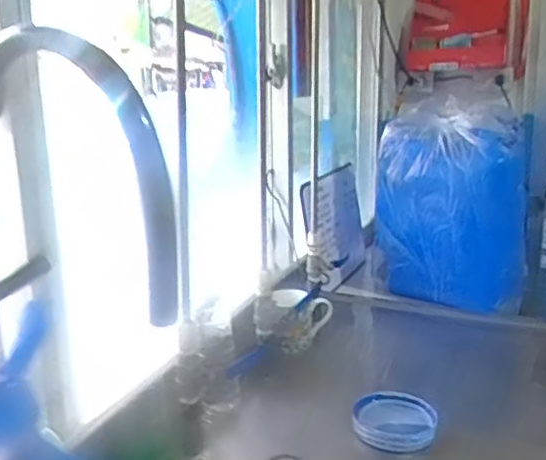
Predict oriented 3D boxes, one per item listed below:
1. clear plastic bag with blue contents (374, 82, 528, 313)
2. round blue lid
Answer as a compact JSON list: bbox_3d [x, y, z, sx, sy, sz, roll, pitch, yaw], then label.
[{"bbox_3d":[0.445,-0.074,1.544,0.344,0.435,0.314,5,16,24],"label":"clear plastic bag with blue contents"},{"bbox_3d":[0.181,0.284,0.926,0.117,0.014,0.127,0,23,0],"label":"round blue lid"}]

